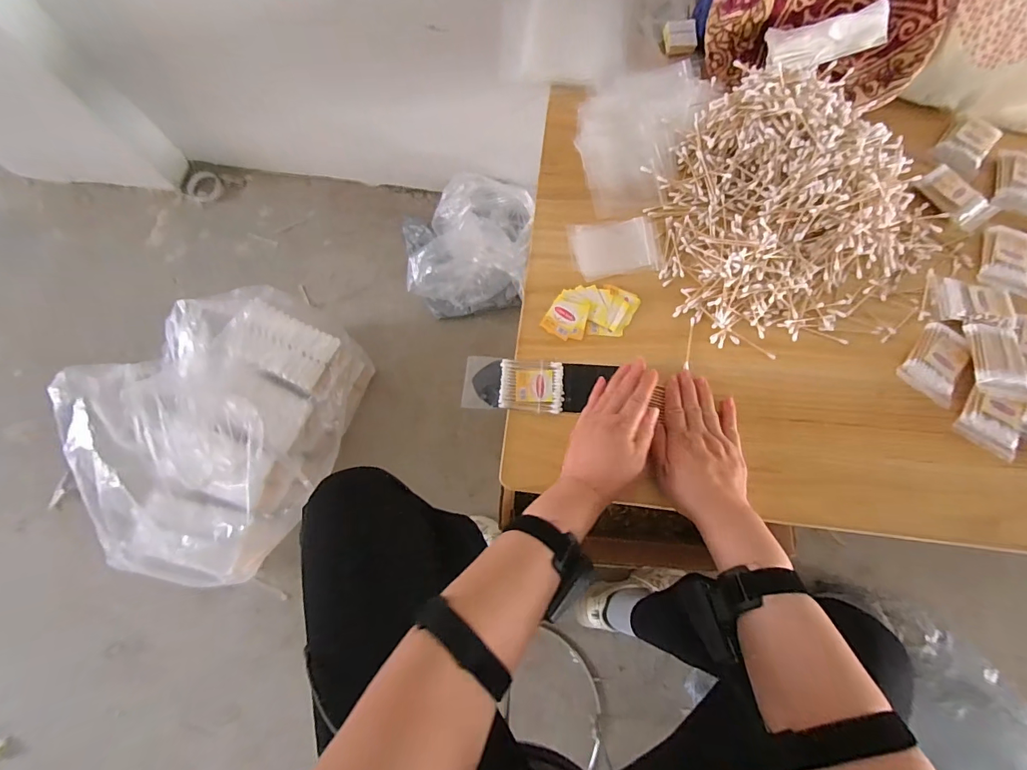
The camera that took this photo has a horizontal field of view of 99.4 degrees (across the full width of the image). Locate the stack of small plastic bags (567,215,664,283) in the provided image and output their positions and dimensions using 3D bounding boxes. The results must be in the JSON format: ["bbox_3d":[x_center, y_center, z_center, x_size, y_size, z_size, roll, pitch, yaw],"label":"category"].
[{"bbox_3d":[0.135,-0.181,0.571,0.116,0.011,0.076,-8,77,0],"label":"stack of small plastic bags"}]

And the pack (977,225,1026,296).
[{"bbox_3d":[0.623,-0.159,0.550,0.059,0.010,0.091,17,78,6],"label":"pack"}]

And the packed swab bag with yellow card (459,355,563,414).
[{"bbox_3d":[0.000,-0.002,0.528,0.119,0.011,0.065,4,77,3],"label":"packed swab bag with yellow card"}]

